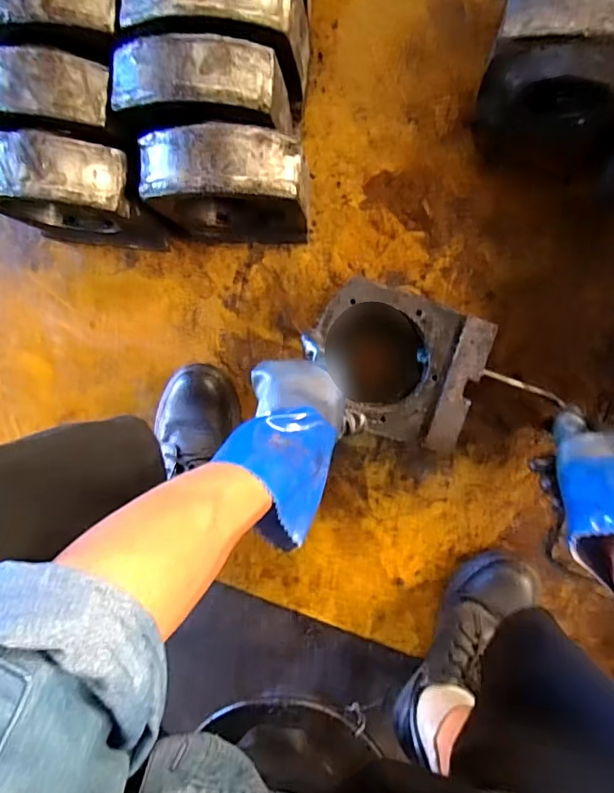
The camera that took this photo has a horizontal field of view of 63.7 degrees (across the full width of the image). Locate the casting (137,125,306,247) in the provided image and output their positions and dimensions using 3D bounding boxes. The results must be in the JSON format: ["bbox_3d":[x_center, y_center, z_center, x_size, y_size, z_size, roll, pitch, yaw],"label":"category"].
[{"bbox_3d":[-0.079,-0.228,0.557,0.159,0.191,0.067,3,95,6],"label":"casting"}]

